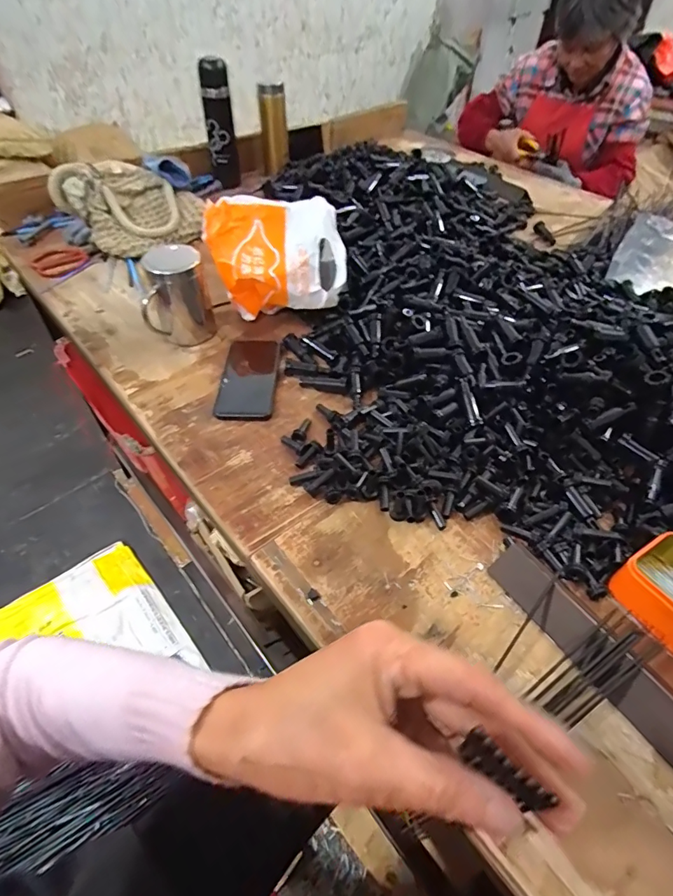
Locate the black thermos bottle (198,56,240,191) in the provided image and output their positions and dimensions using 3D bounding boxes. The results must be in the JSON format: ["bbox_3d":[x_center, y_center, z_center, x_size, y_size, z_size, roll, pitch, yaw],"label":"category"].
[{"bbox_3d":[-0.257,-0.705,1.008,0.062,0.232,0.070,-10,50,-9],"label":"black thermos bottle"}]

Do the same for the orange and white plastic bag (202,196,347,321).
[{"bbox_3d":[-0.088,-0.286,0.681,0.198,0.120,0.121,0,49,-1],"label":"orange and white plastic bag"}]

